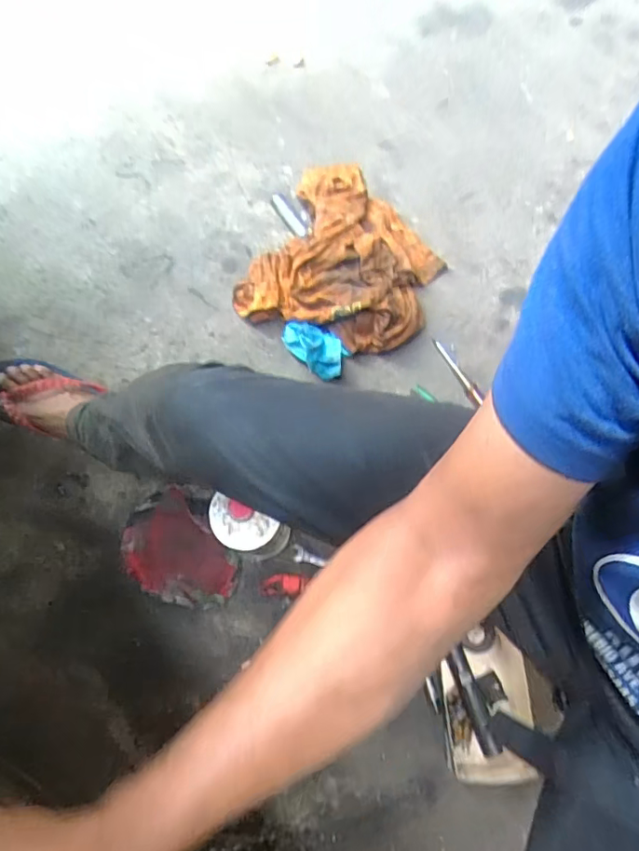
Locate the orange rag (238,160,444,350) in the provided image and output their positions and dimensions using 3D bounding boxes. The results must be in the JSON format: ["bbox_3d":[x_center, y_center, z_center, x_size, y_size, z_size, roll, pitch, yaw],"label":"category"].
[{"bbox_3d":[0.058,-0.293,0.909,0.304,0.069,0.352,26,74,8],"label":"orange rag"}]

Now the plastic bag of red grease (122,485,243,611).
[{"bbox_3d":[-0.211,0.185,0.791,0.159,0.033,0.191,-22,73,-7],"label":"plastic bag of red grease"}]

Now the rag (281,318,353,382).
[{"bbox_3d":[-0.007,-0.131,0.867,0.120,0.033,0.060,42,76,13],"label":"rag"}]

